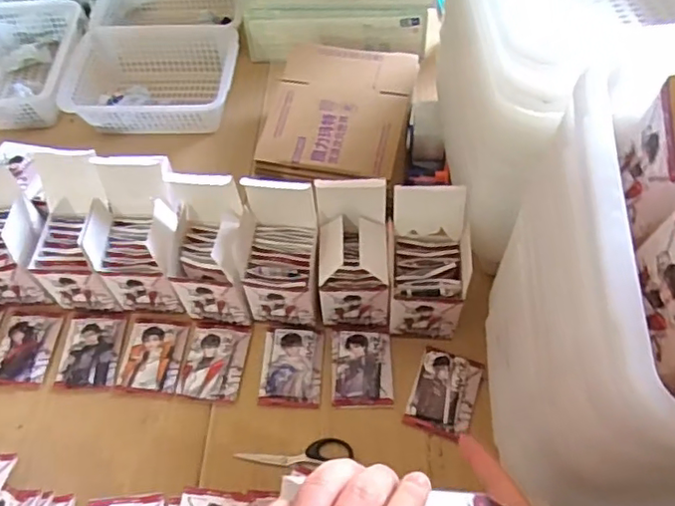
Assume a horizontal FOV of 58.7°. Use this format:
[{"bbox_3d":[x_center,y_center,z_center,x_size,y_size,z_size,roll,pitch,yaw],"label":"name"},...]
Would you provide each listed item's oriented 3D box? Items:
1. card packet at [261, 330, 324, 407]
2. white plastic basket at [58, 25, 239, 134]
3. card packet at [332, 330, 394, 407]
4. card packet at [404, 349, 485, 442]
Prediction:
[{"bbox_3d":[-0.055,0.136,0.733,0.071,0.016,0.097,3,58,4],"label":"card packet"},{"bbox_3d":[-0.296,-0.290,0.993,0.272,0.088,0.200,1,58,3],"label":"white plastic basket"},{"bbox_3d":[0.029,0.136,0.730,0.075,0.014,0.098,-2,58,2],"label":"card packet"},{"bbox_3d":[0.128,0.165,0.710,0.074,0.010,0.098,17,64,12],"label":"card packet"}]

